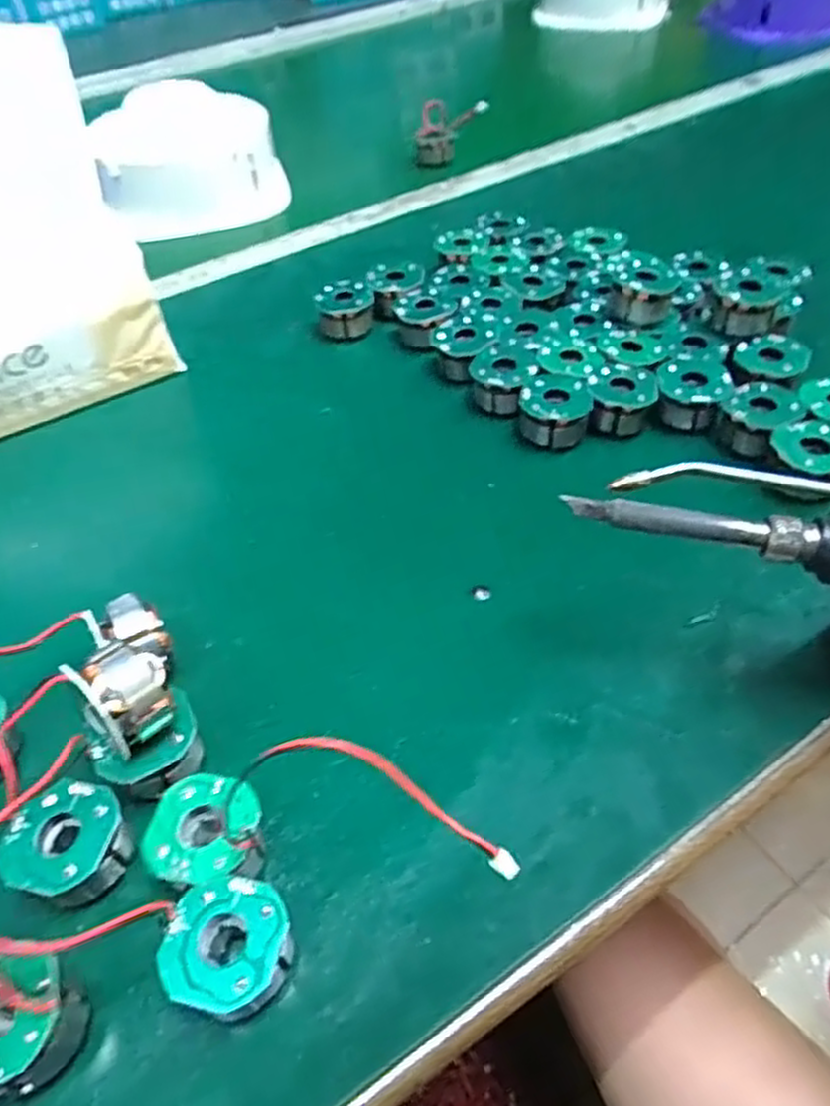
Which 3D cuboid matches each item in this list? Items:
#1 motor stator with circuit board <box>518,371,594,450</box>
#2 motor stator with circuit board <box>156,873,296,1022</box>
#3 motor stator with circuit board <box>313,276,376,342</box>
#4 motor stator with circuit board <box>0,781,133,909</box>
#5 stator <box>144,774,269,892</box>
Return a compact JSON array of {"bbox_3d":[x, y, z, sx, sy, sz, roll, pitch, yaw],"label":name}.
[{"bbox_3d":[0.064,-0.065,0.340,0.031,0.020,0.033,5,49,8],"label":"motor stator with circuit board"},{"bbox_3d":[-0.048,0.105,0.196,0.031,0.021,0.031,-2,49,2],"label":"motor stator with circuit board"},{"bbox_3d":[-0.038,-0.133,0.408,0.031,0.023,0.026,-8,49,-3],"label":"motor stator with circuit board"},{"bbox_3d":[-0.100,0.085,0.215,0.029,0.017,0.031,-2,49,2],"label":"motor stator with circuit board"},{"bbox_3d":[-0.060,0.083,0.216,0.031,0.022,0.032,-2,49,2],"label":"stator"}]

